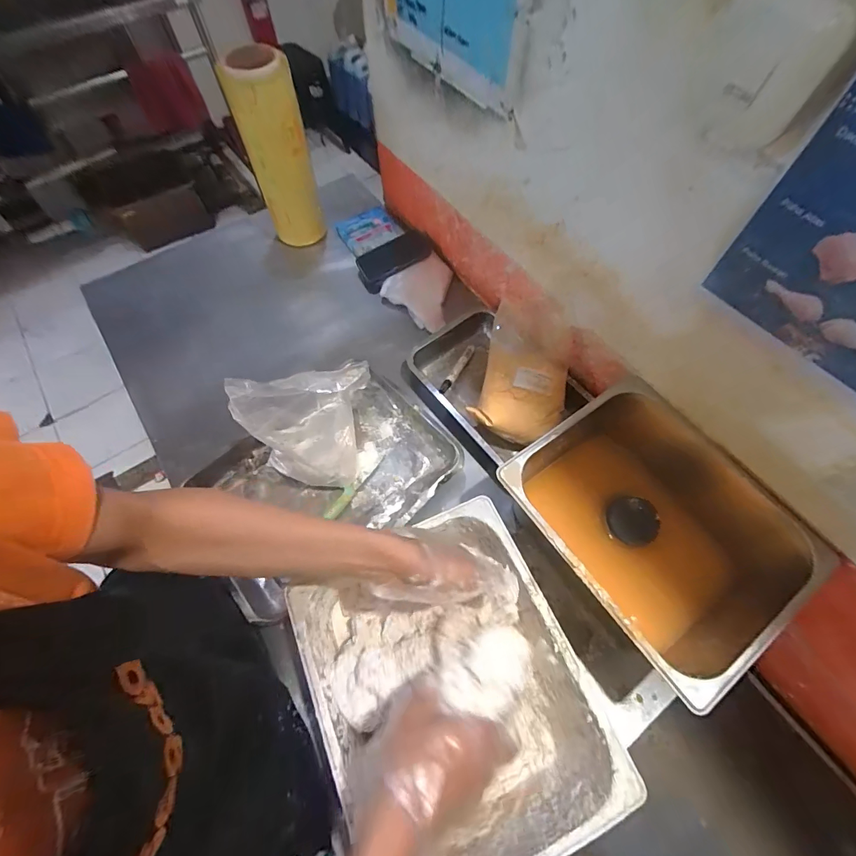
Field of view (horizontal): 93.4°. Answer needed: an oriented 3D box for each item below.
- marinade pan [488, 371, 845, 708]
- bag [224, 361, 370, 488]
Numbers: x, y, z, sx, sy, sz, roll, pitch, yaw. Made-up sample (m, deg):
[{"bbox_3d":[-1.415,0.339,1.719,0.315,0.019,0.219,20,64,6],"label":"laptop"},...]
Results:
[{"bbox_3d":[0.288,0.134,0.561,0.269,0.151,0.316,-33,69,-14],"label":"marinade pan"},{"bbox_3d":[-0.165,0.011,0.566,0.183,0.229,0.089,-4,65,-2],"label":"bag"}]

